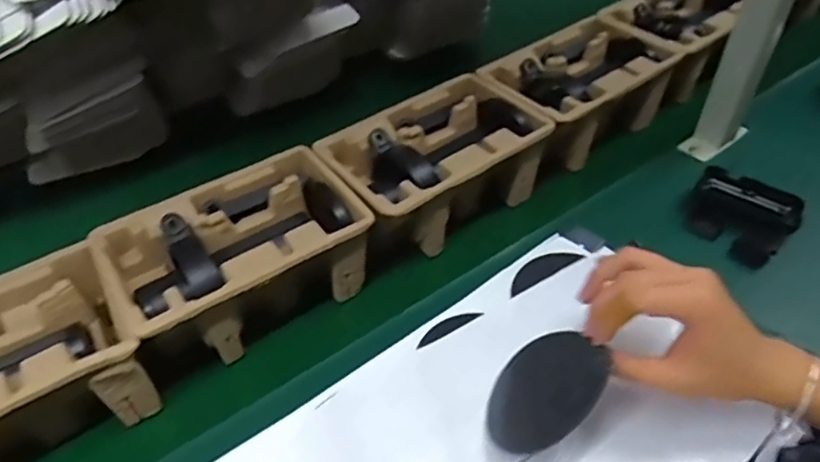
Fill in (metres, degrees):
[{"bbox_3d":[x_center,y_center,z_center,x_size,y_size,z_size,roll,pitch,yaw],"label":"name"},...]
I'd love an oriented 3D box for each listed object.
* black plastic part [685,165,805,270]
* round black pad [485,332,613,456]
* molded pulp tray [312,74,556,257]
[{"bbox_3d":[0.362,-0.019,0.655,0.095,0.048,0.100,-33,52,-27],"label":"black plastic part"},{"bbox_3d":[0.086,0.104,0.390,0.086,0.007,0.083,-35,21,16],"label":"round black pad"},{"bbox_3d":[0.027,-0.068,0.661,0.221,0.098,0.141,-28,50,-24],"label":"molded pulp tray"}]

